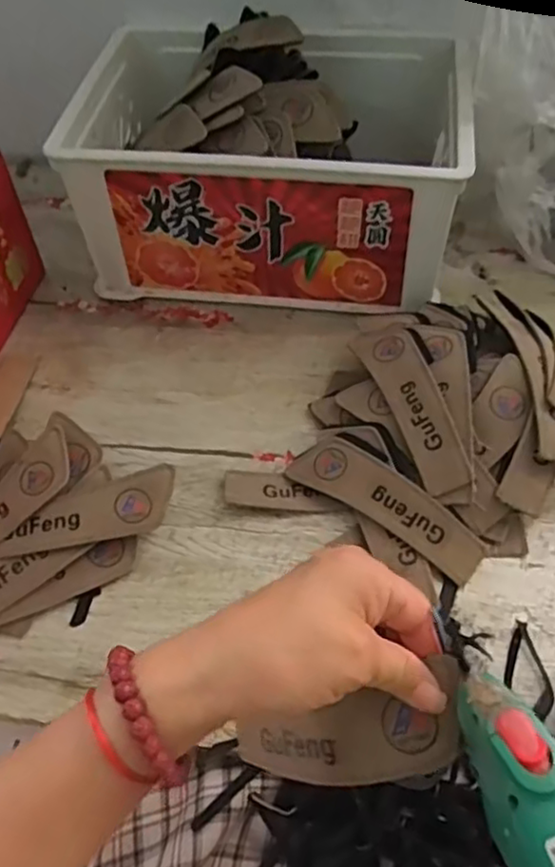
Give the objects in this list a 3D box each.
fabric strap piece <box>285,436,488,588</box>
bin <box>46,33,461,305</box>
[{"bbox_3d":[0.080,0.050,0.488,0.151,0.028,0.041,31,61,23],"label":"fabric strap piece"},{"bbox_3d":[-0.001,-0.258,0.636,0.334,0.163,0.245,8,54,8],"label":"bin"}]

